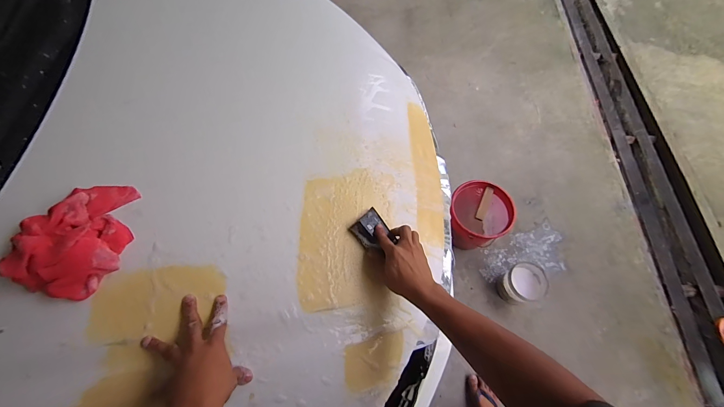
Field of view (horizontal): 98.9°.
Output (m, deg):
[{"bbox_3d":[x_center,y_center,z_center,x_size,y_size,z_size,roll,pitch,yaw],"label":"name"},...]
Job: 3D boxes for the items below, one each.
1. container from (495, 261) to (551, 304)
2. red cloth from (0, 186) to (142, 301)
[{"bbox_3d":[0.691,0.351,1.346,0.180,0.164,0.157,-24,66,-14],"label":"container"},{"bbox_3d":[-0.409,0.044,0.448,0.103,0.081,0.170,-5,65,-3],"label":"red cloth"}]

